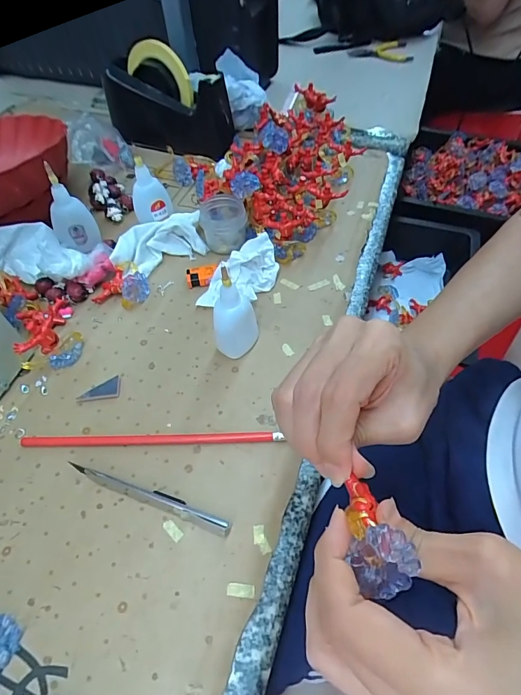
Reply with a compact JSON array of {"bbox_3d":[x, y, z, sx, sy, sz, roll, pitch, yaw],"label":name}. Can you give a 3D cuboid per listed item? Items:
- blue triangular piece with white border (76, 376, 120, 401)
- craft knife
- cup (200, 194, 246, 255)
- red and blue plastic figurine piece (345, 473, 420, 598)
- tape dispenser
[{"bbox_3d":[-0.149,0.038,0.366,0.037,0.006,0.022,-8,55,-5],"label":"blue triangular piece with white border"},{"bbox_3d":[-0.088,0.114,0.306,0.137,0.011,0.012,16,57,12],"label":"craft knife"},{"bbox_3d":[-0.043,-0.144,0.464,0.052,0.045,0.056,-7,55,-4],"label":"cup"},{"bbox_3d":[0.048,0.077,0.172,0.023,0.023,0.047,-5,37,-3],"label":"red and blue plastic figurine piece"},{"bbox_3d":[-0.146,-0.359,0.576,0.202,0.112,0.077,21,58,15],"label":"tape dispenser"}]

